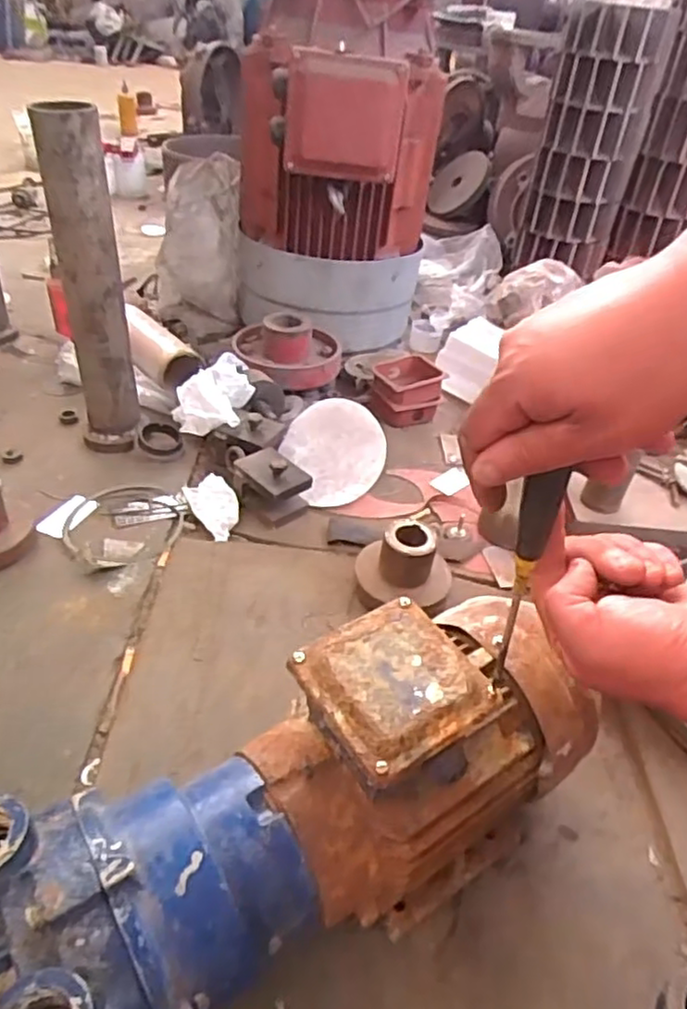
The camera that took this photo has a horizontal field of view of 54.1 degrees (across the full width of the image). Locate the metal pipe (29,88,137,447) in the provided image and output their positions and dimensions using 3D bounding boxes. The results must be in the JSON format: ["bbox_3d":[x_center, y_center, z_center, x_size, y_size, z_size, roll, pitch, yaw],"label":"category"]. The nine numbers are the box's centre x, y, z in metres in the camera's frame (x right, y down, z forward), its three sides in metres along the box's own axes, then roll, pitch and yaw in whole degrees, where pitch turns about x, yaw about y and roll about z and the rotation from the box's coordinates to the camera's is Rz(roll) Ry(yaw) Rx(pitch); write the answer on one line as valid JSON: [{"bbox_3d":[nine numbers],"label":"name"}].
[{"bbox_3d":[-0.331,-0.271,0.889,0.076,0.434,0.068,-8,41,-18],"label":"metal pipe"}]

